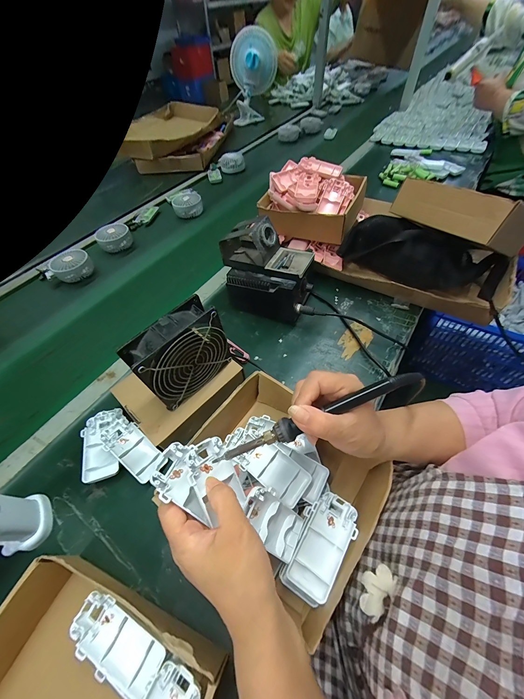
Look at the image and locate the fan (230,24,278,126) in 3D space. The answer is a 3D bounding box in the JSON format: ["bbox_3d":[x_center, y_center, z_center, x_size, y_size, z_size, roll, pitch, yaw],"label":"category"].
[{"bbox_3d":[-0.040,-1.414,1.364,0.237,0.317,0.196,-4,54,1],"label":"fan"}]

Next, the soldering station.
[{"bbox_3d":[0.007,-0.152,0.510,0.169,0.161,0.099,20,58,18],"label":"soldering station"}]

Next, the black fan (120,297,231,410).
[{"bbox_3d":[-0.106,0.007,0.355,0.044,0.113,0.118,36,64,26],"label":"black fan"}]

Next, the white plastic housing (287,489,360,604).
[{"bbox_3d":[0.068,0.209,0.286,0.048,0.019,0.094,29,61,23],"label":"white plastic housing"}]

